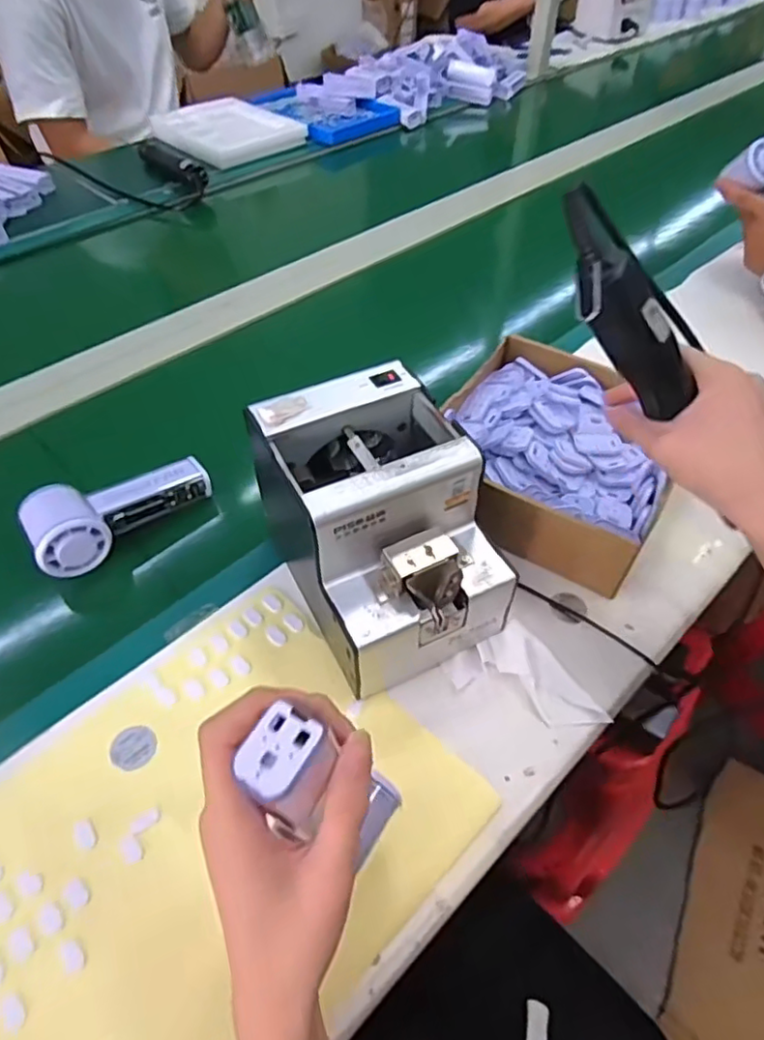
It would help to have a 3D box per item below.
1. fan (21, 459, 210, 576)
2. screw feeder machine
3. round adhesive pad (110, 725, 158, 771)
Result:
[{"bbox_3d":[-0.223,-0.012,0.533,0.149,0.047,0.059,-26,54,-22],"label":"fan"},{"bbox_3d":[-0.001,0.007,0.452,0.122,0.151,0.172,-21,52,-19],"label":"screw feeder machine"},{"bbox_3d":[-0.168,0.154,0.417,0.029,0.004,0.028,0,49,-1],"label":"round adhesive pad"}]

